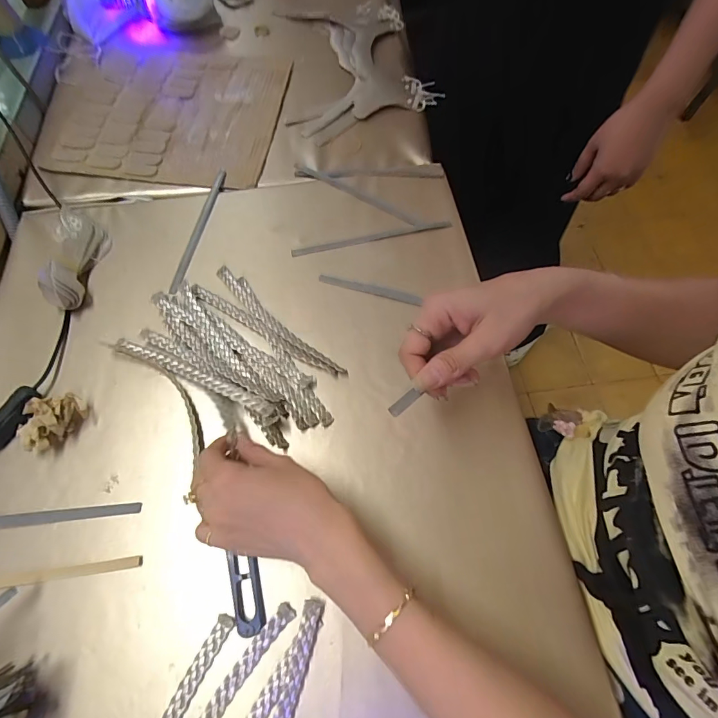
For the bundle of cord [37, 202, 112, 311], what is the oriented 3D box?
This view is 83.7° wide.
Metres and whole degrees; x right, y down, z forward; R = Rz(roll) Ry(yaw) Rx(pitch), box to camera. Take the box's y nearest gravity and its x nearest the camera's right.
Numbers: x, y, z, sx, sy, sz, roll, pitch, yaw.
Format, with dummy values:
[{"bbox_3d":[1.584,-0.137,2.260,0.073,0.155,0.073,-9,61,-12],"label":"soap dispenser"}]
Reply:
[{"bbox_3d":[-0.311,-0.113,0.438,0.052,0.038,0.121,-15,65,-7],"label":"bundle of cord"}]

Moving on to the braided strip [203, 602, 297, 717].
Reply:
[{"bbox_3d":[-0.108,0.261,0.275,0.016,0.004,0.187,31,69,14],"label":"braided strip"}]

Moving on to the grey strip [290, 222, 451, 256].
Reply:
[{"bbox_3d":[0.015,-0.142,0.466,0.187,0.006,0.009,-12,65,-5],"label":"grey strip"}]

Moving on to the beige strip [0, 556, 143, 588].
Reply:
[{"bbox_3d":[-0.268,0.174,0.317,0.184,0.004,0.009,-7,65,-3],"label":"beige strip"}]

